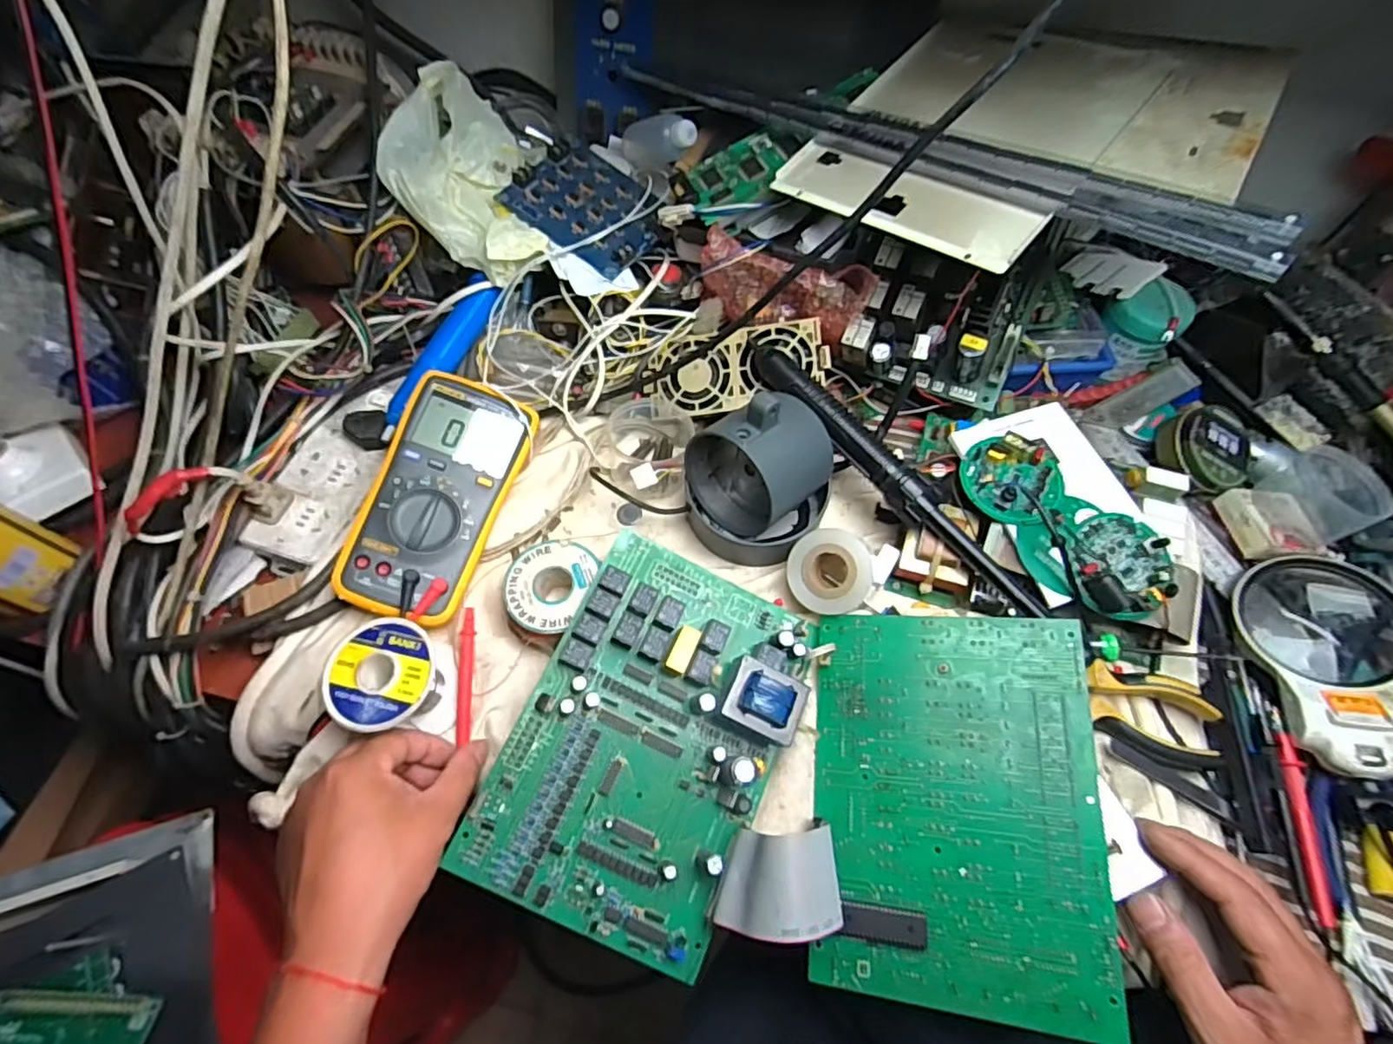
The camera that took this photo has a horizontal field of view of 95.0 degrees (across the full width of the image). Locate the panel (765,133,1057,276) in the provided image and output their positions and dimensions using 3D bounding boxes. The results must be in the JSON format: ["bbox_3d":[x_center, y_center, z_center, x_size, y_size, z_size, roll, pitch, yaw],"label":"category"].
[{"bbox_3d":[0.136,-0.217,0.427,0.179,0.007,0.058,36,81,27],"label":"panel"}]

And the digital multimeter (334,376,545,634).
[{"bbox_3d":[-0.187,-0.017,0.466,0.088,0.041,0.176,24,68,-14],"label":"digital multimeter"}]

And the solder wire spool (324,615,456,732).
[{"bbox_3d":[-0.191,0.100,0.401,0.059,0.054,0.063,1,63,-1],"label":"solder wire spool"}]

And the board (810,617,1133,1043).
[{"bbox_3d":[0.152,0.164,0.382,0.157,0.006,0.215,-2,68,20],"label":"board"}]

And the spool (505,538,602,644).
[{"bbox_3d":[-0.104,0.049,0.449,0.057,0.027,0.070,20,64,9],"label":"spool"}]

